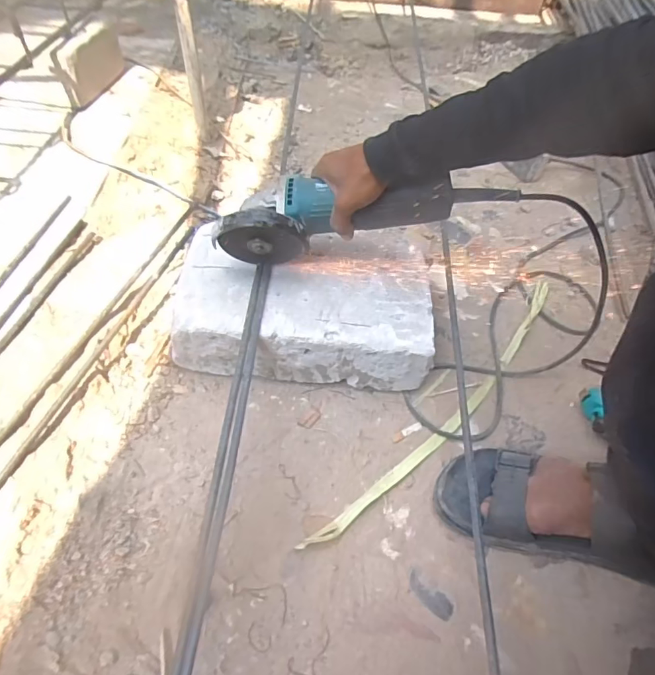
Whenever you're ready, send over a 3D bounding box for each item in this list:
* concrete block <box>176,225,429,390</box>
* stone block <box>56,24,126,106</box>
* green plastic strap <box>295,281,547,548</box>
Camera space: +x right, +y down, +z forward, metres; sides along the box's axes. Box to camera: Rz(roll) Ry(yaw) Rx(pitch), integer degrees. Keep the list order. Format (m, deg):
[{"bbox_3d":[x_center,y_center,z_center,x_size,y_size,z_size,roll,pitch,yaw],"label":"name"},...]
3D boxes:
[{"bbox_3d":[-0.030,-0.047,0.629,0.320,0.111,0.205,5,52,1],"label":"concrete block"},{"bbox_3d":[-0.472,-0.563,0.939,0.029,0.099,0.209,6,52,2],"label":"stone block"},{"bbox_3d":[0.178,0.079,0.601,0.052,0.016,0.544,37,59,24],"label":"green plastic strap"}]

